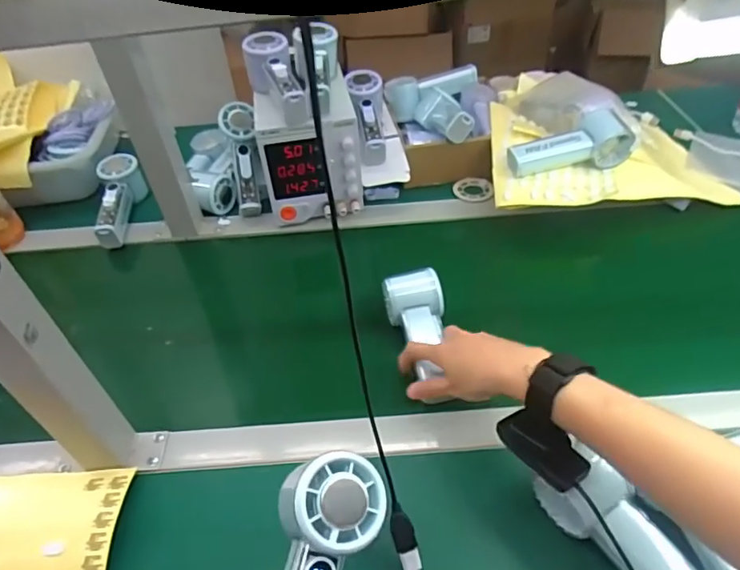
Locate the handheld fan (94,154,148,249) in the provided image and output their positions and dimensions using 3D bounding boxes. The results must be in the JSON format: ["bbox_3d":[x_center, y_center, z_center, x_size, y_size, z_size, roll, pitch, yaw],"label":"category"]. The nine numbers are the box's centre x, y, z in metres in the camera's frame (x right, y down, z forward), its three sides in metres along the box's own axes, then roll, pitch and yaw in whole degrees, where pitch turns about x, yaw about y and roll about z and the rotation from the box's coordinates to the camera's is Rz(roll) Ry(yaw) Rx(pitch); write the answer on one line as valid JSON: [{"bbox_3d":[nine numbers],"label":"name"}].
[{"bbox_3d":[-0.362,-0.127,0.750,0.056,0.051,0.158,-11,44,-7],"label":"handheld fan"}]

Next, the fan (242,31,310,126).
[{"bbox_3d":[-0.120,-0.257,0.648,0.060,0.061,0.146,-14,45,-10],"label":"fan"}]

